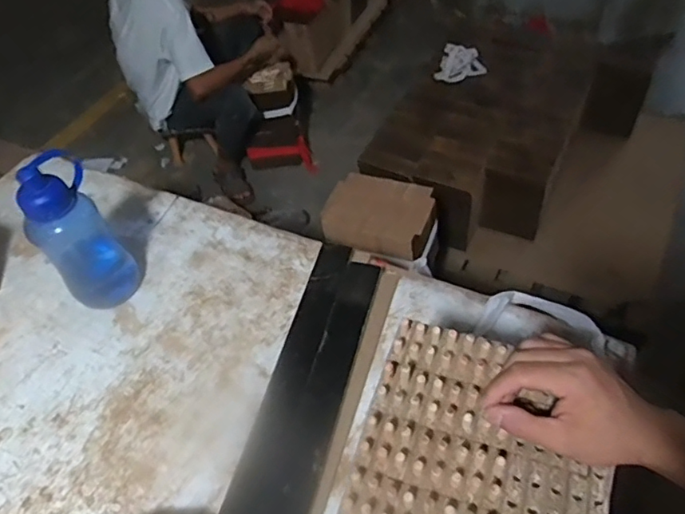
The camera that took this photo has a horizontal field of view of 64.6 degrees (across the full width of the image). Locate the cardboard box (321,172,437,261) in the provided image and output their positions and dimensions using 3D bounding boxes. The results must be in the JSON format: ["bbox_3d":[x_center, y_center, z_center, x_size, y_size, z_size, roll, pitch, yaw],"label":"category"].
[{"bbox_3d":[0.098,-0.109,1.361,0.264,0.102,0.192,15,54,16],"label":"cardboard box"}]

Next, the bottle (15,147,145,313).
[{"bbox_3d":[-0.407,-0.033,0.832,0.107,0.276,0.084,-33,56,-20],"label":"bottle"}]

